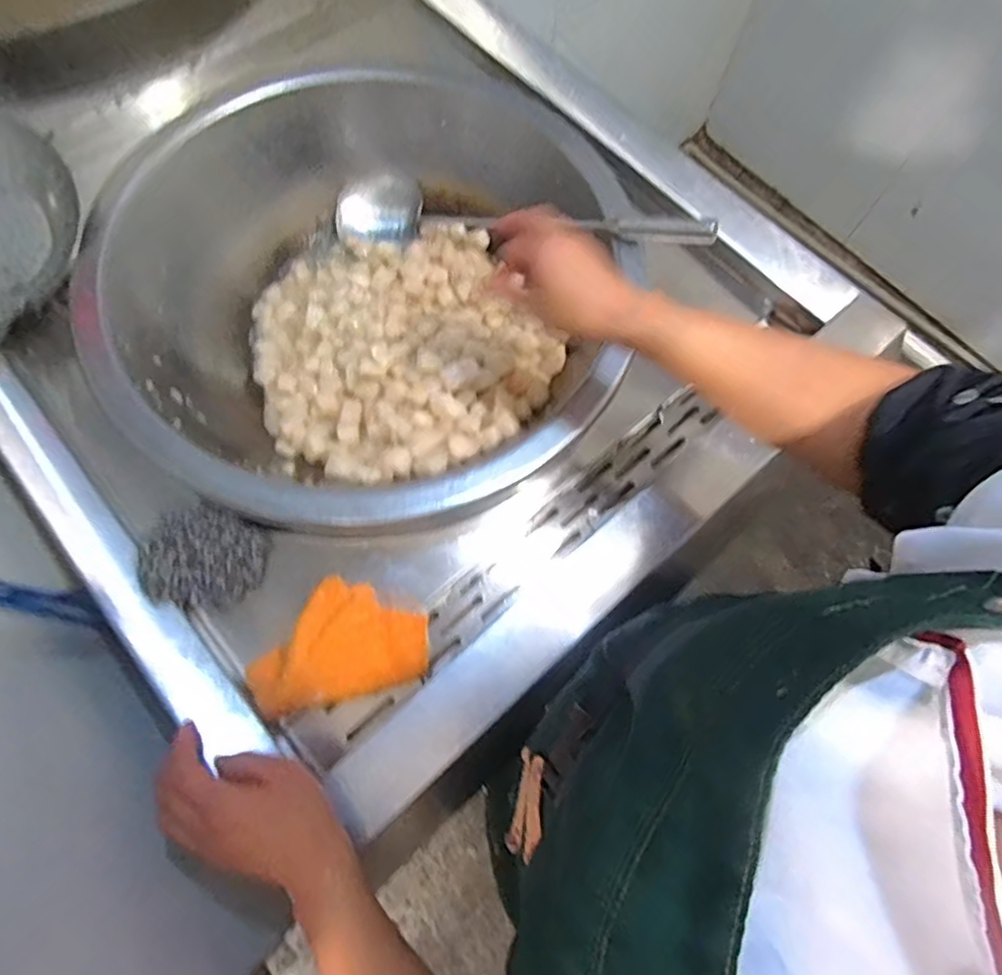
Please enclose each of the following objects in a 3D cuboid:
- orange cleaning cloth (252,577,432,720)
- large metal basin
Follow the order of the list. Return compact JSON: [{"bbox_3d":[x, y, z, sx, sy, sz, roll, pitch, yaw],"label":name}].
[{"bbox_3d":[-0.147,0.138,0.531,0.151,0.048,0.099,-13,70,-7],"label":"orange cleaning cloth"},{"bbox_3d":[-0.149,-0.219,0.685,0.545,0.142,0.559,1,69,-2],"label":"large metal basin"}]

